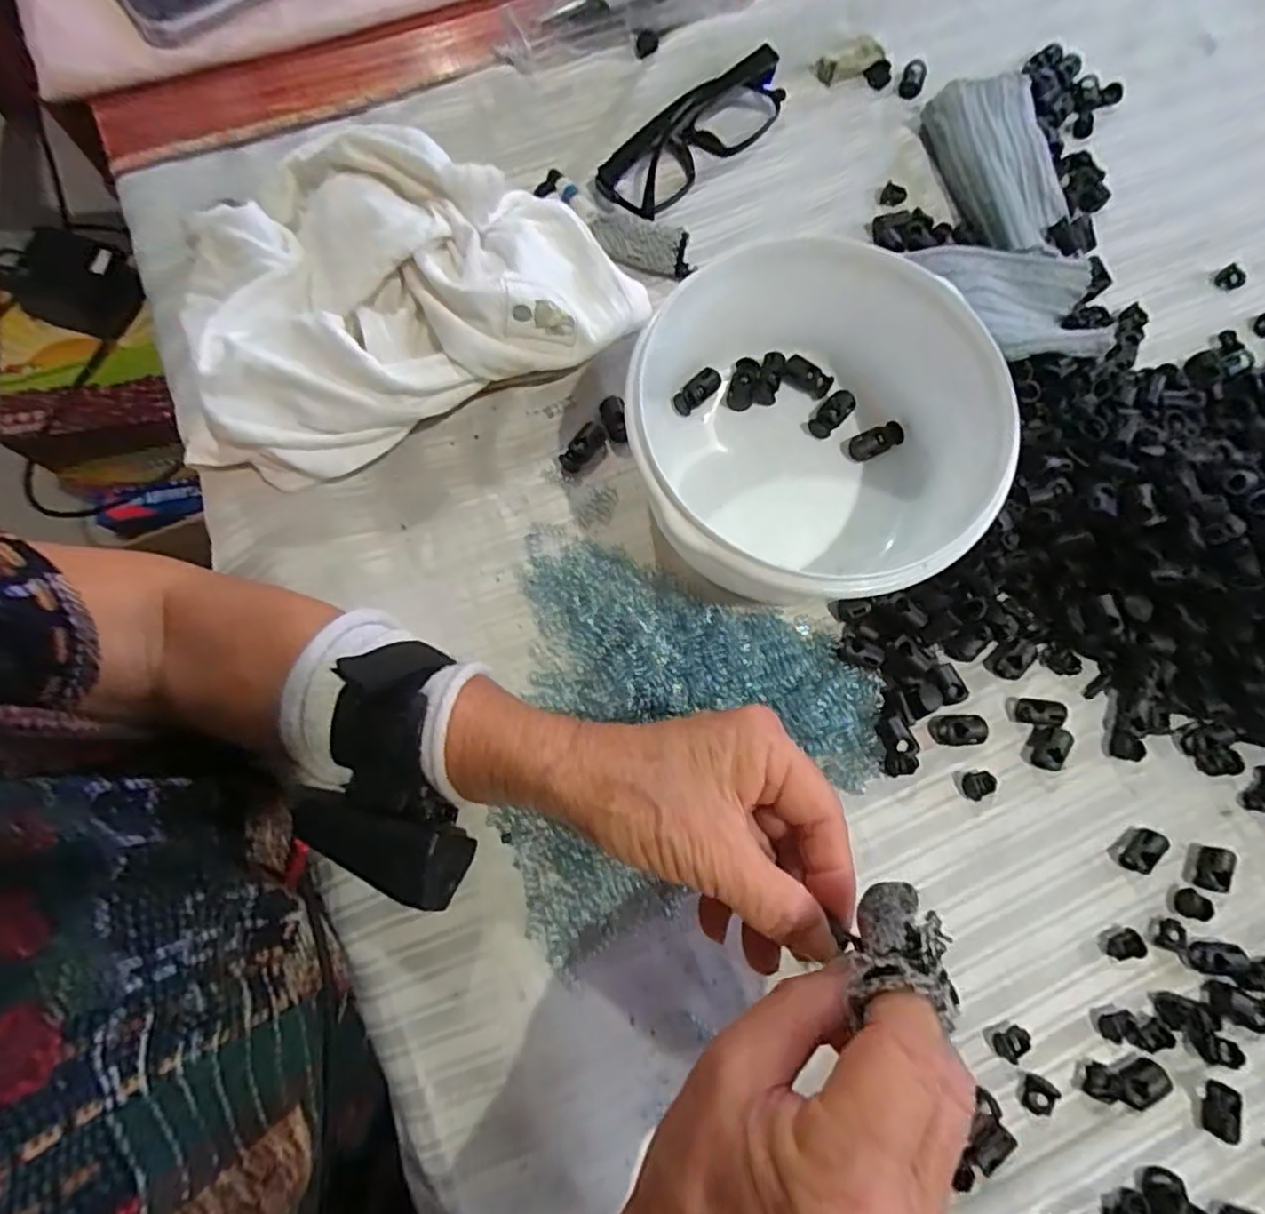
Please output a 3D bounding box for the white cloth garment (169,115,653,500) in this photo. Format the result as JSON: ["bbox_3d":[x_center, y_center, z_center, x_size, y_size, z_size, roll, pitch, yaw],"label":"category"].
[{"bbox_3d":[-0.124,-0.162,0.331,0.231,0.061,0.148,-28,77,-9],"label":"white cloth garment"}]

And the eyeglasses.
[{"bbox_3d":[0.038,-0.280,0.387,0.036,0.025,0.132,43,77,9],"label":"eyeglasses"}]

